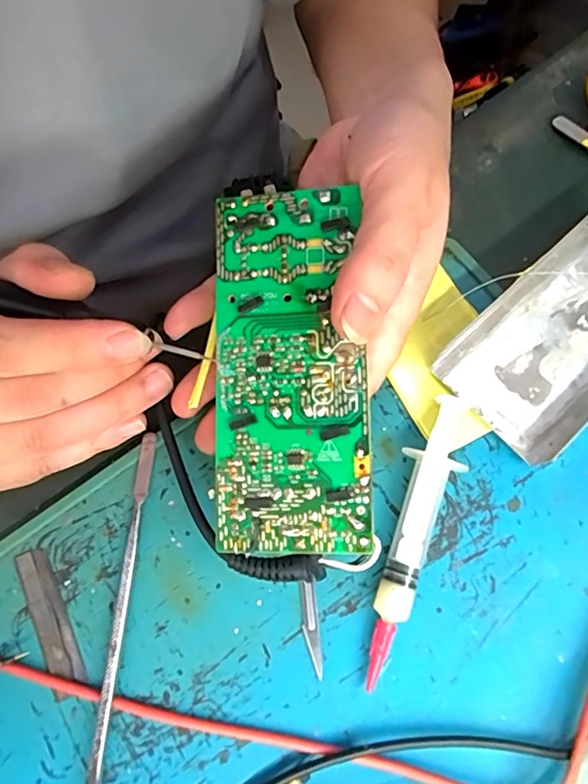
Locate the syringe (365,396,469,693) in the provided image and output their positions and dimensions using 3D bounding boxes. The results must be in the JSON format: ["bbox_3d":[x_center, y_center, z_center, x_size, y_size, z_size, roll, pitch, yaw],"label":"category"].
[{"bbox_3d":[0.049,0.055,0.208,0.021,0.015,0.114,13,74,5],"label":"syringe"}]

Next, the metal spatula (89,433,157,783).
[{"bbox_3d":[-0.069,0.098,0.200,0.008,0.010,0.166,3,73,2],"label":"metal spatula"}]

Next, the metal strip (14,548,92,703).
[{"bbox_3d":[-0.097,0.090,0.206,0.013,0.004,0.057,-25,74,-6],"label":"metal strip"}]

